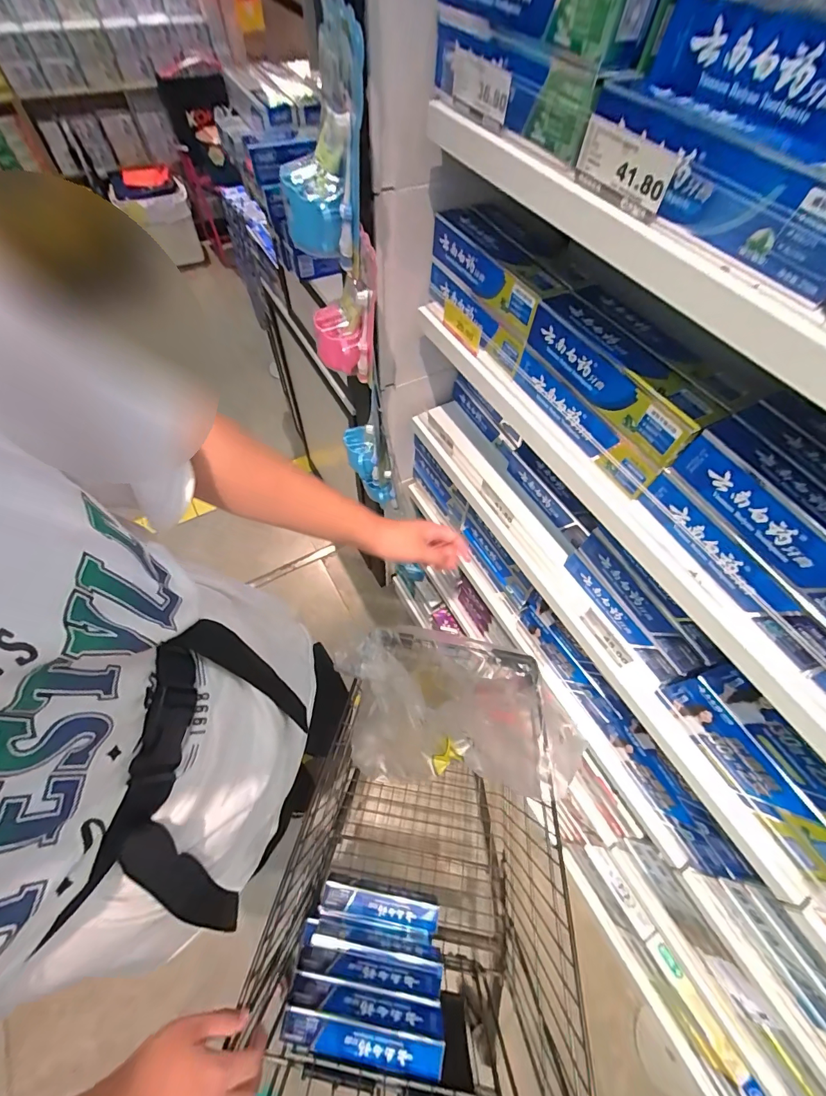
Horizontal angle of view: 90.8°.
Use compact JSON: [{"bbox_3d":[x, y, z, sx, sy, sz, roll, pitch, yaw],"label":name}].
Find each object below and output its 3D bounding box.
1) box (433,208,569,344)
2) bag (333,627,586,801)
[{"bbox_3d":[0.107,-0.367,0.540,0.054,0.058,0.225,-28,65,-17],"label":"box"},{"bbox_3d":[0.076,0.290,0.738,0.402,0.177,0.235,7,60,1],"label":"bag"}]

